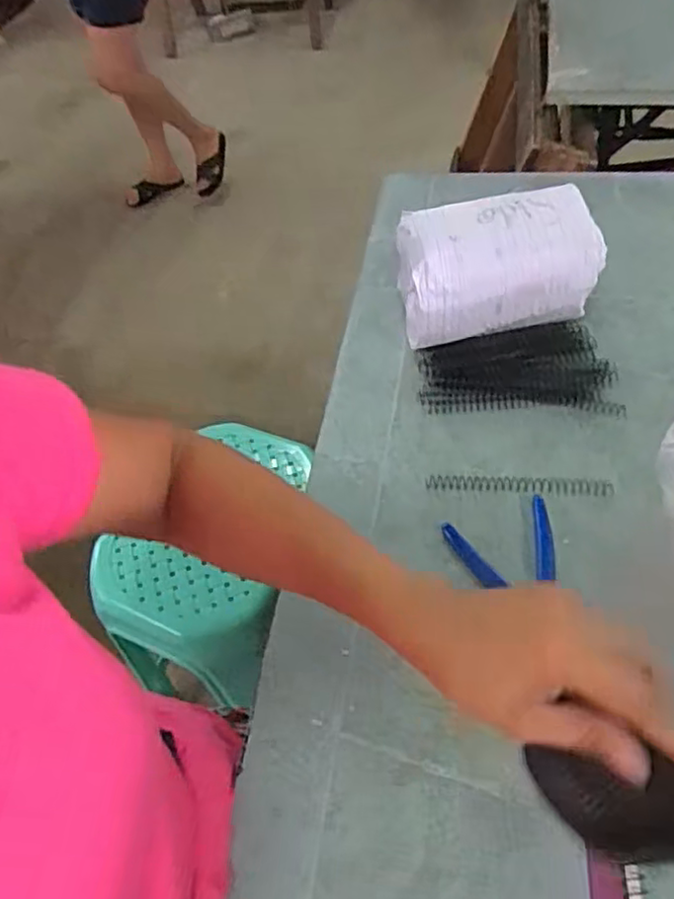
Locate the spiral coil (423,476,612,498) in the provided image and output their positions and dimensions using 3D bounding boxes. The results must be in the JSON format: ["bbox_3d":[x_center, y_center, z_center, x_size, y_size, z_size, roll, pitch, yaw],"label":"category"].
[{"bbox_3d":[0.152,0.030,0.546,0.149,0.007,0.015,1,55,9],"label":"spiral coil"}]

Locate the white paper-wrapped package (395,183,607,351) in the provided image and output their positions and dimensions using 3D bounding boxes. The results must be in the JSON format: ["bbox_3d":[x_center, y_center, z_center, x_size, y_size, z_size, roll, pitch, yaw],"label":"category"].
[{"bbox_3d":[0.152,-0.167,0.631,0.180,0.111,0.103,-7,53,3],"label":"white paper-wrapped package"}]

